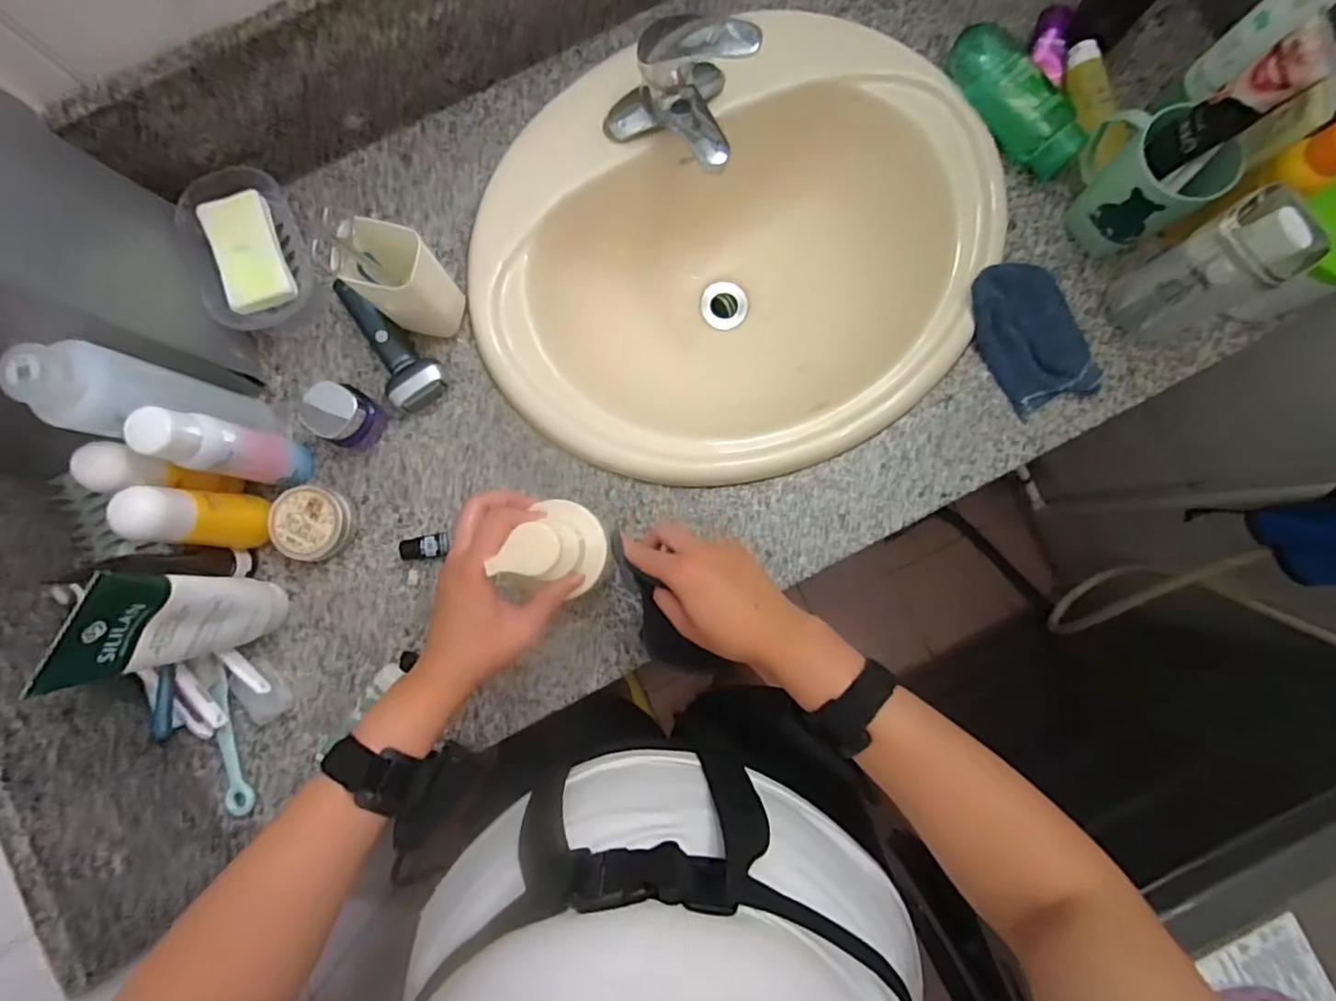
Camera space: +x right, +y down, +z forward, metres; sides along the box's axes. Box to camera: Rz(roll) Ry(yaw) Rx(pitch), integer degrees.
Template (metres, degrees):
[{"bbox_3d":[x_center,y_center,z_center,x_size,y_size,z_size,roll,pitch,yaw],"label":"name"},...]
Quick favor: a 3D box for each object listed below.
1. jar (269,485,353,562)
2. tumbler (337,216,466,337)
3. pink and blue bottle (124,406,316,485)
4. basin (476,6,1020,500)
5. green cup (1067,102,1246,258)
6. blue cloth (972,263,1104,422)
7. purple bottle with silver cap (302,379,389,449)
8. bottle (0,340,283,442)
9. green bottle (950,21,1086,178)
[{"bbox_3d":[-0.332,0.022,0.584,0.060,0.038,0.067,11,86,0],"label":"jar"},{"bbox_3d":[-0.236,-0.196,0.557,0.068,0.125,0.068,0,85,1],"label":"tumbler"},{"bbox_3d":[-0.366,-0.042,0.525,0.039,0.169,0.043,13,86,0],"label":"pink and blue bottle"},{"bbox_3d":[0.065,-0.247,0.685,0.523,0.185,0.456,-32,88,-3],"label":"basin"},{"bbox_3d":[0.420,-0.287,0.564,0.109,0.105,0.073,45,87,2],"label":"green cup"},{"bbox_3d":[0.351,-0.160,0.601,0.085,0.028,0.141,-23,87,-2],"label":"blue cloth"},{"bbox_3d":[-0.300,-0.078,0.575,0.049,0.066,0.054,28,86,1],"label":"purple bottle with silver cap"},{"bbox_3d":[-0.401,-0.073,0.502,0.056,0.208,0.063,12,86,0],"label":"bottle"},{"bbox_3d":[0.337,-0.391,0.606,0.057,0.043,0.166,-38,88,-3],"label":"green bottle"}]

